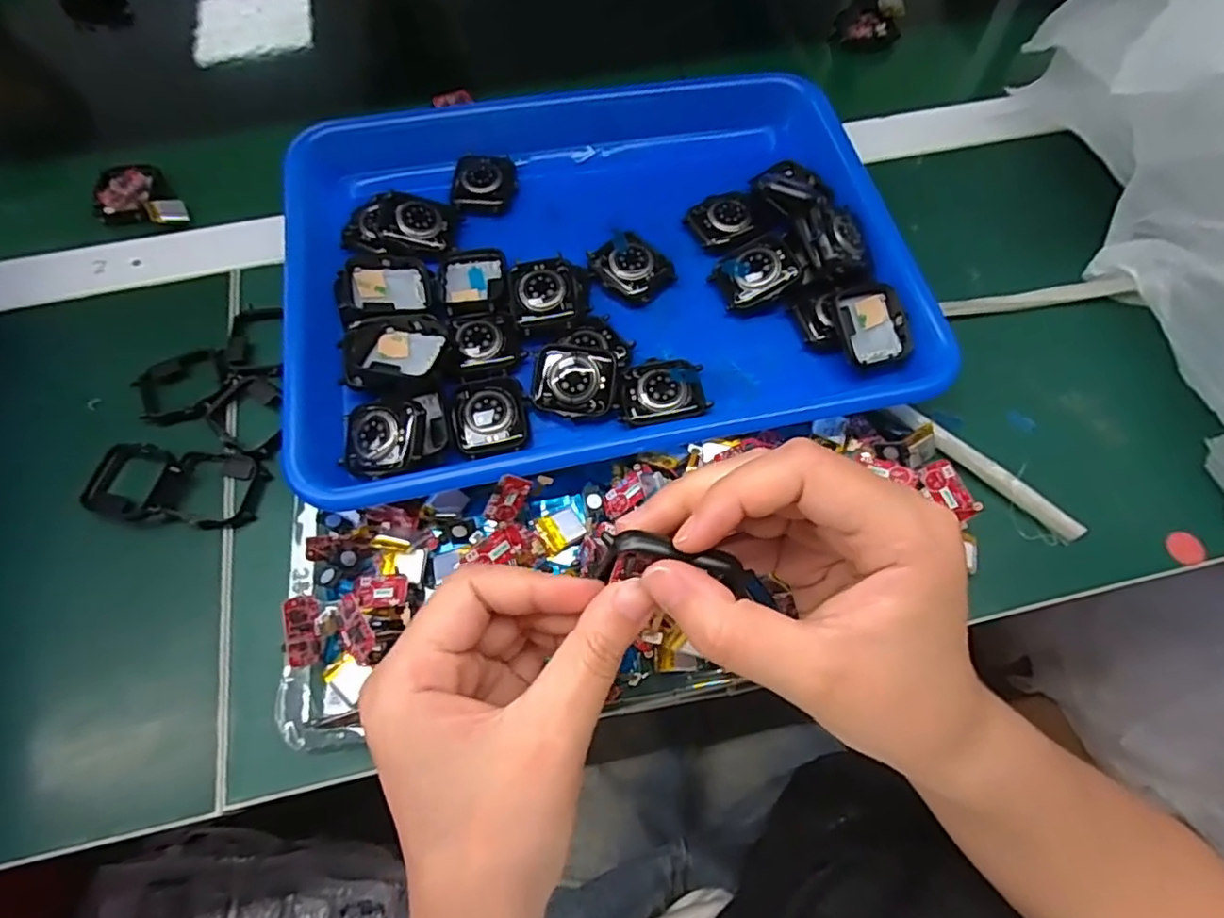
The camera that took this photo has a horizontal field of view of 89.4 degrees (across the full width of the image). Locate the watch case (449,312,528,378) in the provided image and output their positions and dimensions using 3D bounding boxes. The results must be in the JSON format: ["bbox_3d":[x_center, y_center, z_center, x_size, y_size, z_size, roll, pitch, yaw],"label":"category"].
[{"bbox_3d":[-0.067,-0.060,0.324,0.034,0.007,0.035,-11,66,-5],"label":"watch case"}]

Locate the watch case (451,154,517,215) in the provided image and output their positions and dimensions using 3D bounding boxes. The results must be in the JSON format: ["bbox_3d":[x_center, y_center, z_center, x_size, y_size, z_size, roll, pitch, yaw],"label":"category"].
[{"bbox_3d":[-0.077,-0.164,0.373,0.036,0.011,0.046,-1,65,0],"label":"watch case"}]

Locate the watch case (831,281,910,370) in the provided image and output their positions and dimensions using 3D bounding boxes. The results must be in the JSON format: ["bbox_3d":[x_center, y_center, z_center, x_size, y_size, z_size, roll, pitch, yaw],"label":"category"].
[{"bbox_3d":[0.135,-0.070,0.324,0.038,0.010,0.044,-10,83,-5],"label":"watch case"}]

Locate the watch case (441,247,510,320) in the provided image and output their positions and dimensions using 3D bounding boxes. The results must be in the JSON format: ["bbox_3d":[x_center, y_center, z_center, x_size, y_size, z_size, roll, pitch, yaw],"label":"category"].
[{"bbox_3d":[-0.075,-0.096,0.340,0.035,0.010,0.047,-8,65,-4],"label":"watch case"}]

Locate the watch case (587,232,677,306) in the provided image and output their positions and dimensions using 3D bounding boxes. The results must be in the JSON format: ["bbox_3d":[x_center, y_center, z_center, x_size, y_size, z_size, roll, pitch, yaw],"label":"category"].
[{"bbox_3d":[0.009,-0.107,0.348,0.042,0.013,0.035,39,71,17],"label":"watch case"}]

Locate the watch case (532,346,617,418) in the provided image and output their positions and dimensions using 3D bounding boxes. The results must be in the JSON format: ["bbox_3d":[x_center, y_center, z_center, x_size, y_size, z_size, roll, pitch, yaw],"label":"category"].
[{"bbox_3d":[-0.019,-0.039,0.311,0.040,0.008,0.035,3,85,-2],"label":"watch case"}]

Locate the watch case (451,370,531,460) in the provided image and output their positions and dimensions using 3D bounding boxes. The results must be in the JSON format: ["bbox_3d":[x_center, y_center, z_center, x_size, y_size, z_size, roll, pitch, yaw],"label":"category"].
[{"bbox_3d":[-0.061,-0.023,0.310,0.036,0.009,0.043,-13,66,-6],"label":"watch case"}]

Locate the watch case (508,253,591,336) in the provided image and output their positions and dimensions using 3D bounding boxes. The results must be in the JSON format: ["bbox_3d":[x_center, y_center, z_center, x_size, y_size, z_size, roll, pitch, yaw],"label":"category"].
[{"bbox_3d":[-0.033,-0.089,0.330,0.040,0.013,0.043,-7,65,-3],"label":"watch case"}]

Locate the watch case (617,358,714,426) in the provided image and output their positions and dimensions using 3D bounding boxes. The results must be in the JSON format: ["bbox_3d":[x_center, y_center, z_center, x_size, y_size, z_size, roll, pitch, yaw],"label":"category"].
[{"bbox_3d":[0.026,-0.036,0.315,0.044,0.008,0.033,-9,65,-4],"label":"watch case"}]

